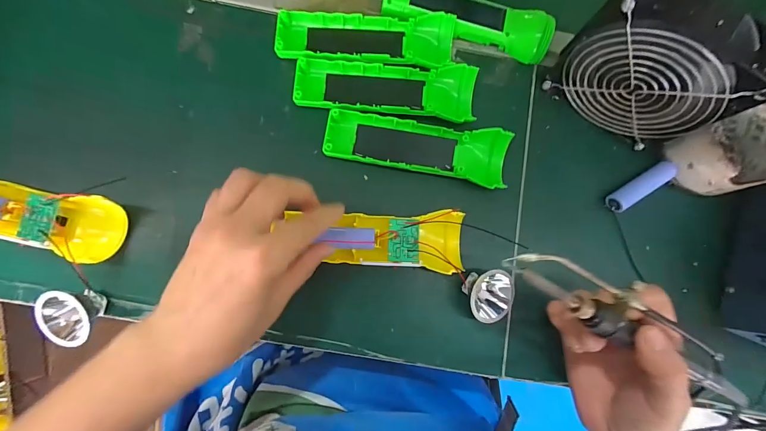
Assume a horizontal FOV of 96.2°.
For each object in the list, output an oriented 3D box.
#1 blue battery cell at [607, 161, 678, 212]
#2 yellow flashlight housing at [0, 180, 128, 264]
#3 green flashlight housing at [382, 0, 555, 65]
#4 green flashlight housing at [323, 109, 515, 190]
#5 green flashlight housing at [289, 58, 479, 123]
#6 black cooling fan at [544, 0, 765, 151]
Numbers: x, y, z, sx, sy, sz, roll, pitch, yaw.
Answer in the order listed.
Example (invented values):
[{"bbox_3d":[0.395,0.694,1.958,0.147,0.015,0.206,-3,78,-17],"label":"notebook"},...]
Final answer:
[{"bbox_3d":[0.238,-0.026,0.319,0.067,0.017,0.018,-31,84,-9],"label":"blue battery cell"},{"bbox_3d":[-0.295,-0.006,0.276,0.164,0.031,0.051,15,82,-1],"label":"yellow flashlight housing"},{"bbox_3d":[0.081,-0.191,0.325,0.159,0.025,0.043,16,79,-1],"label":"green flashlight housing"},{"bbox_3d":[0.031,-0.061,0.302,0.161,0.020,0.047,10,79,-3],"label":"green flashlight housing"},{"bbox_3d":[0.003,-0.112,0.310,0.160,0.025,0.049,3,80,-4],"label":"green flashlight housing"},{"bbox_3d":[0.211,-0.118,0.277,0.120,0.122,0.045,35,82,2],"label":"black cooling fan"}]

